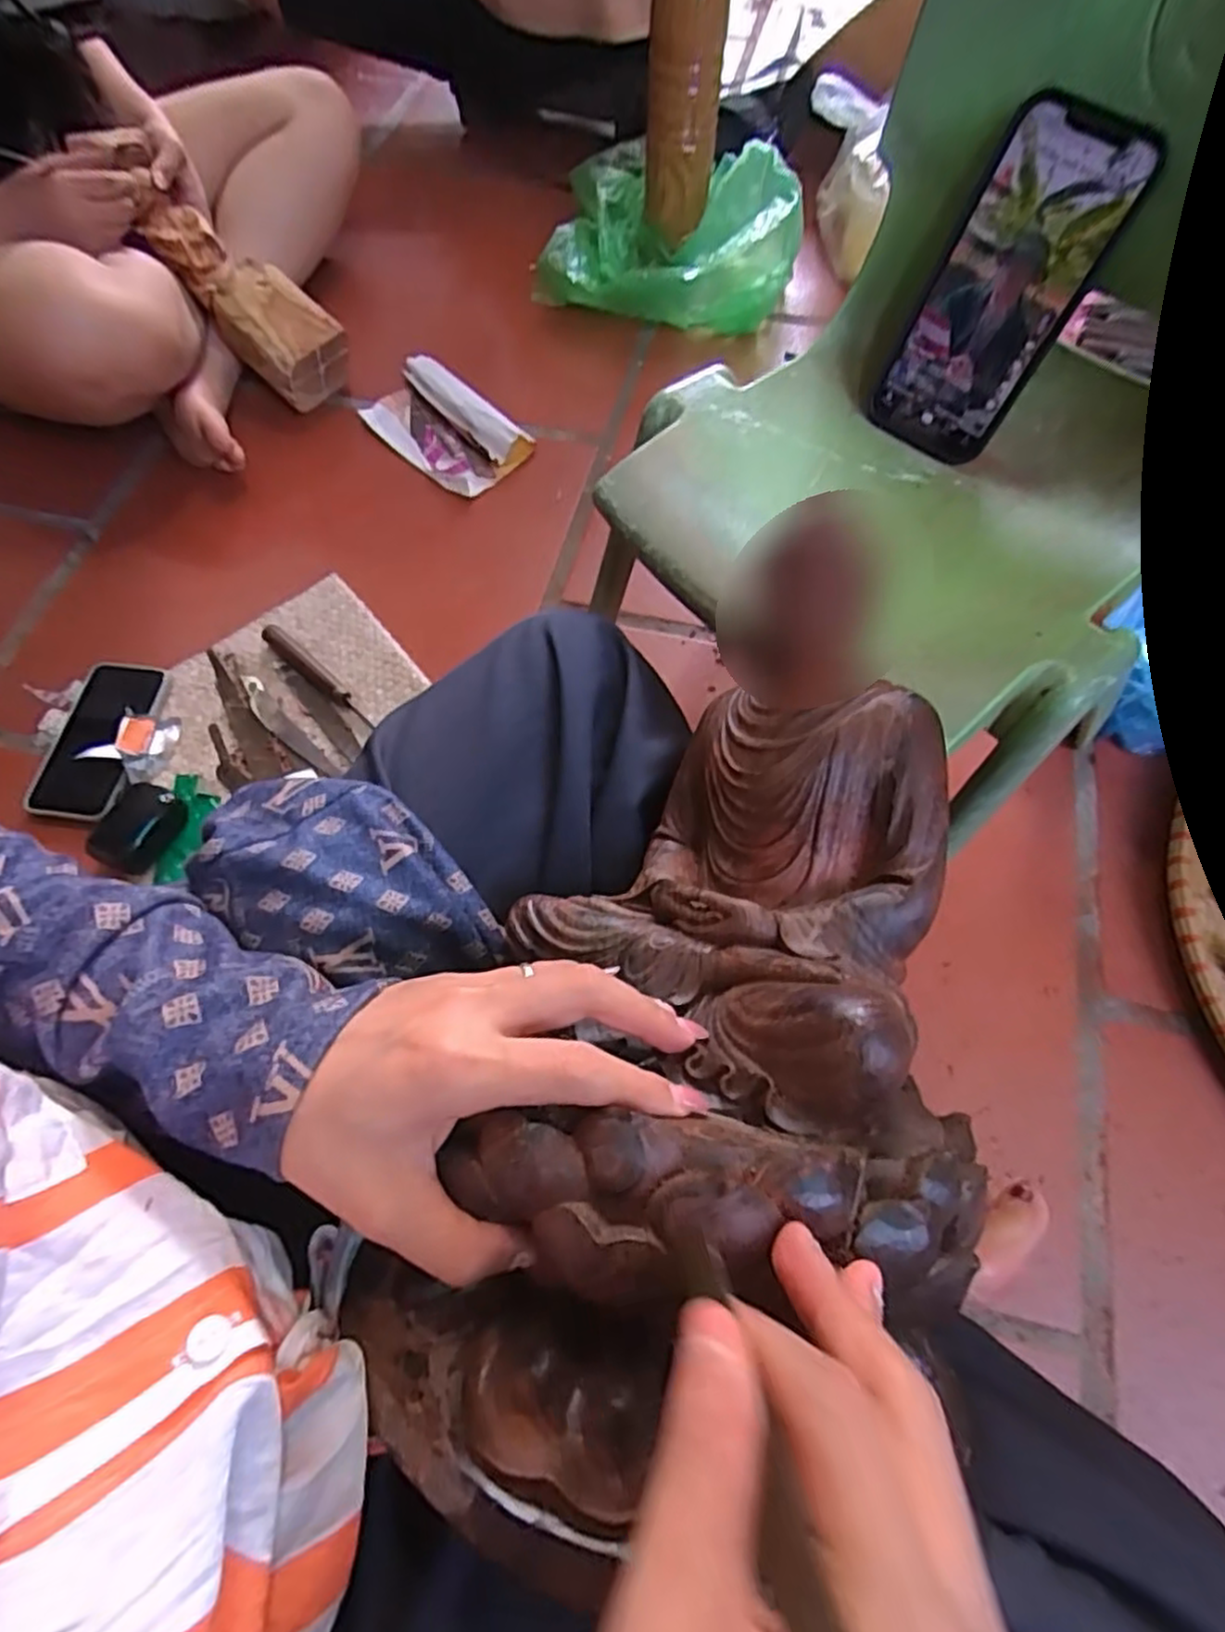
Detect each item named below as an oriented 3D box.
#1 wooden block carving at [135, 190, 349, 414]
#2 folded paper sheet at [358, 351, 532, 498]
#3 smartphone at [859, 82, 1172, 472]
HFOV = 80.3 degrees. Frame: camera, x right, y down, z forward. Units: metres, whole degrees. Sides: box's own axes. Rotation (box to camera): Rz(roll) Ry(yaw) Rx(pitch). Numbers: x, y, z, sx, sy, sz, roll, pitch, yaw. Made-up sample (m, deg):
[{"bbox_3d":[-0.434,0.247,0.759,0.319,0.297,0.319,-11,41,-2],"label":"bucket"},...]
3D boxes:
[{"bbox_3d":[-0.407,-0.569,0.818,0.212,0.088,0.086,40,69,-11],"label":"wooden block carving"},{"bbox_3d":[-0.193,-0.446,0.828,0.201,0.033,0.105,42,73,17],"label":"folded paper sheet"},{"bbox_3d":[0.219,-0.294,0.415,0.078,0.161,0.014,32,47,9],"label":"smartphone"}]

